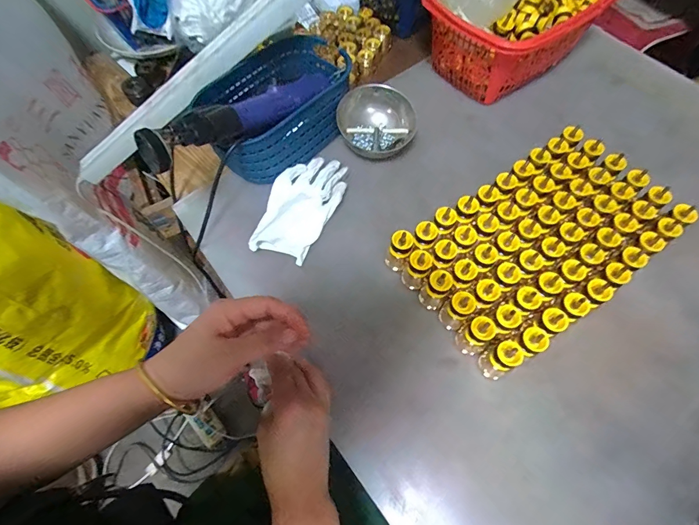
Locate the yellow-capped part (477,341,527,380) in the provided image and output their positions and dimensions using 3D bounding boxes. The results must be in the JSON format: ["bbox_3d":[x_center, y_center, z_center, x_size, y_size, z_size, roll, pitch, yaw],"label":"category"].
[{"bbox_3d":[0.159,0.101,0.385,0.025,0.060,0.027,-36,69,-14],"label":"yellow-capped part"}]

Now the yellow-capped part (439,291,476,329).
[{"bbox_3d":[0.120,0.054,0.416,0.027,0.066,0.024,37,71,17],"label":"yellow-capped part"}]

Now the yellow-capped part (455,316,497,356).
[{"bbox_3d":[0.137,0.080,0.403,0.026,0.069,0.027,-1,64,1],"label":"yellow-capped part"}]

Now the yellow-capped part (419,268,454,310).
[{"bbox_3d":[0.097,0.031,0.420,0.026,0.058,0.025,-1,64,1],"label":"yellow-capped part"}]

